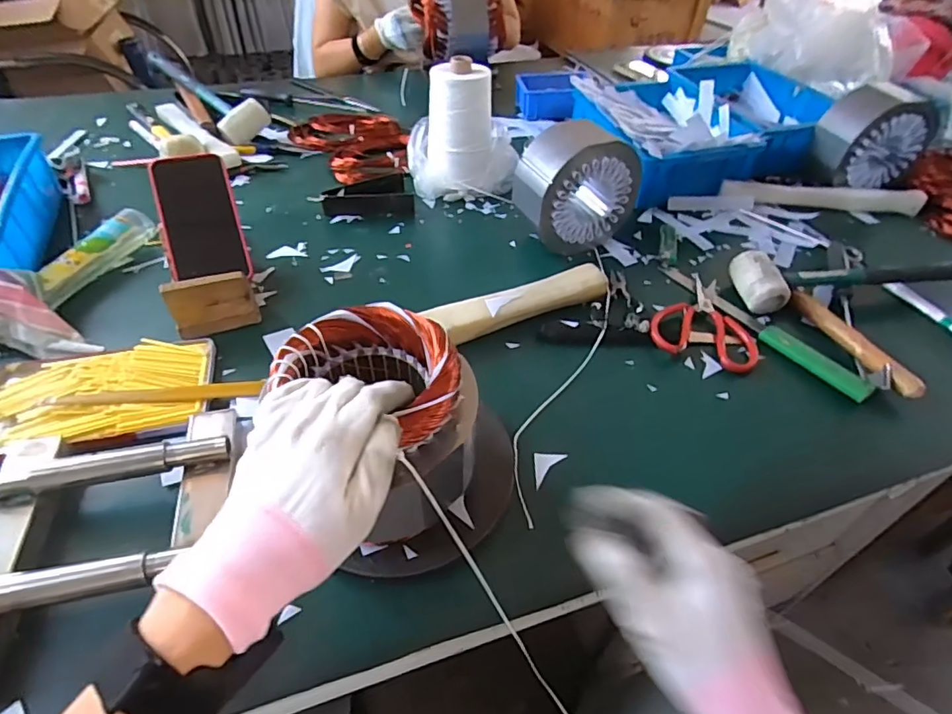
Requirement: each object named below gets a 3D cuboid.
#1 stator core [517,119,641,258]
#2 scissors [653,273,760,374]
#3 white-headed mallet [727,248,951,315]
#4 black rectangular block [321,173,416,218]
[{"bbox_3d":[0.128,-0.217,0.681,0.153,0.149,0.077,-18,49,-19],"label":"stator core"},{"bbox_3d":[0.271,-0.045,0.614,0.114,0.011,0.150,19,48,16],"label":"scissors"},{"bbox_3d":[0.448,-0.094,0.639,0.261,0.055,0.072,-1,45,-3],"label":"white-headed mallet"},{"bbox_3d":[-0.156,-0.238,0.782,0.126,0.027,0.078,-3,46,-6],"label":"black rectangular block"}]

